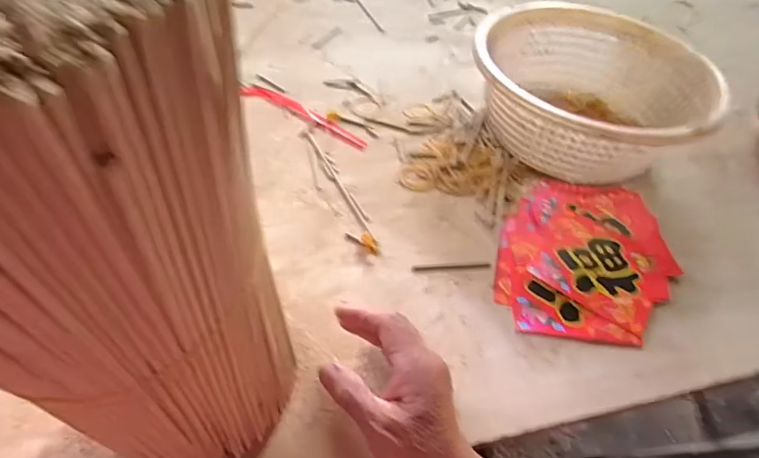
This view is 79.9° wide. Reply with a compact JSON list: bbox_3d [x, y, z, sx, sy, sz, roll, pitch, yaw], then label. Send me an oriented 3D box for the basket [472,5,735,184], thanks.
[{"bbox_3d":[0.239,-0.160,0.549,0.258,0.111,0.248,32,55,18],"label":"basket"}]

